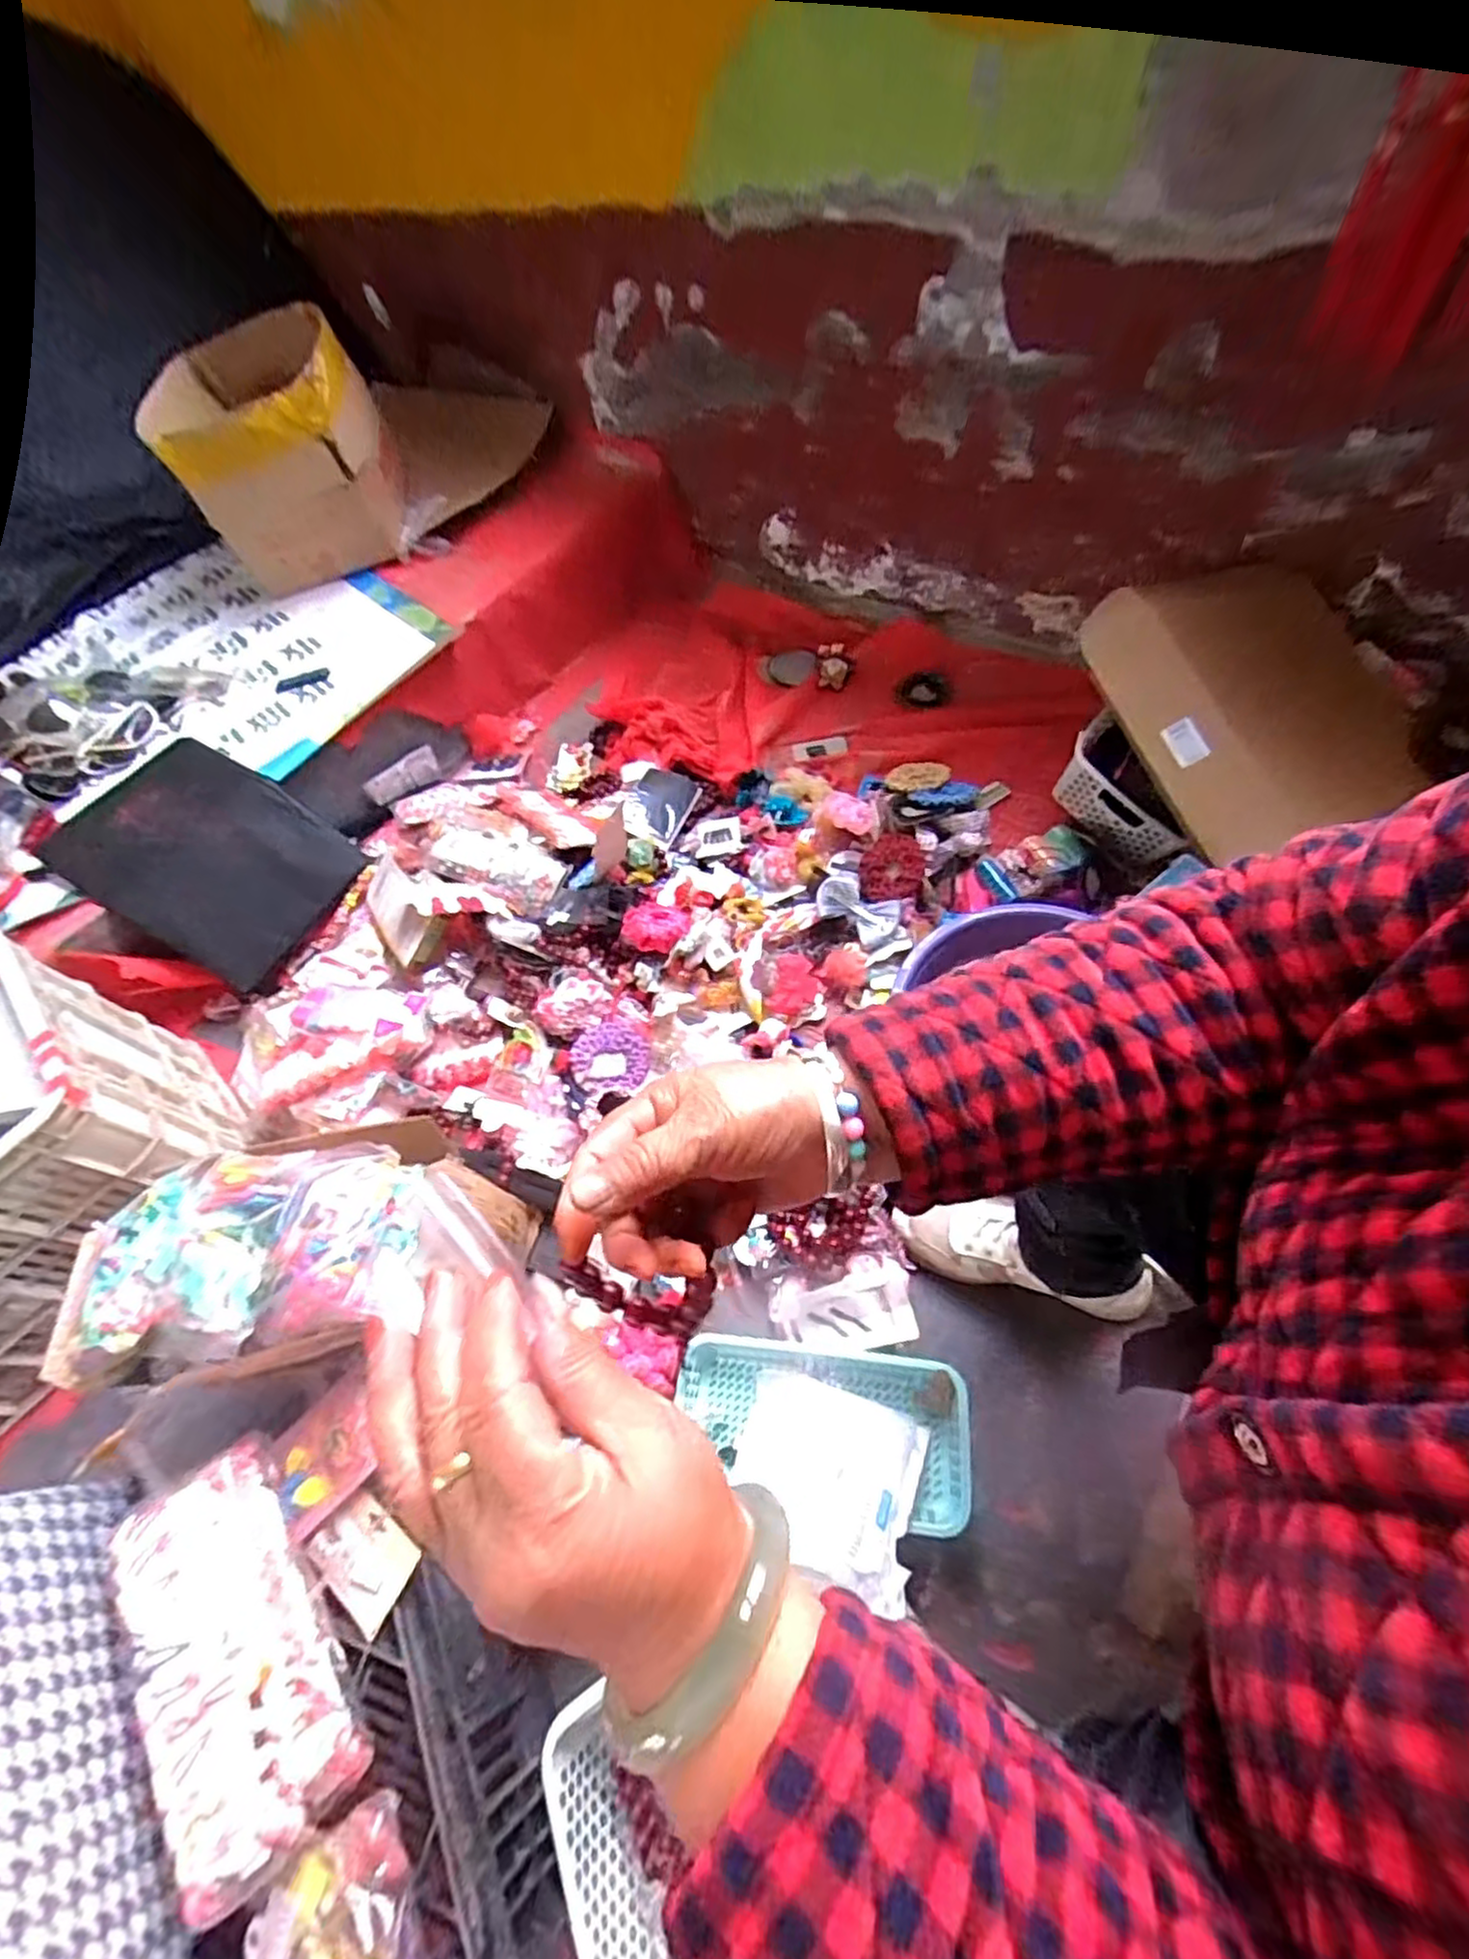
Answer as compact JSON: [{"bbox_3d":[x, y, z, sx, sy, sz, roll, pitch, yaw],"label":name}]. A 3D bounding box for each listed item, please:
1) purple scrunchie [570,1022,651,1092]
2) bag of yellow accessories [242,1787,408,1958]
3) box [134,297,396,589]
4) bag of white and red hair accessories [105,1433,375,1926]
[{"bbox_3d":[-0.162,0.100,0.910,0.099,0.028,0.084,20,65,21],"label":"purple scrunchie"},{"bbox_3d":[-0.235,0.564,0.411,0.105,0.032,0.094,-36,59,-12],"label":"bag of yellow accessories"},{"bbox_3d":[-0.851,-1.008,1.358,0.367,0.267,0.400,-22,57,-3],"label":"box"},{"bbox_3d":[-0.334,0.446,0.478,0.098,0.060,0.233,-39,60,-14],"label":"bag of white and red hair accessories"}]

